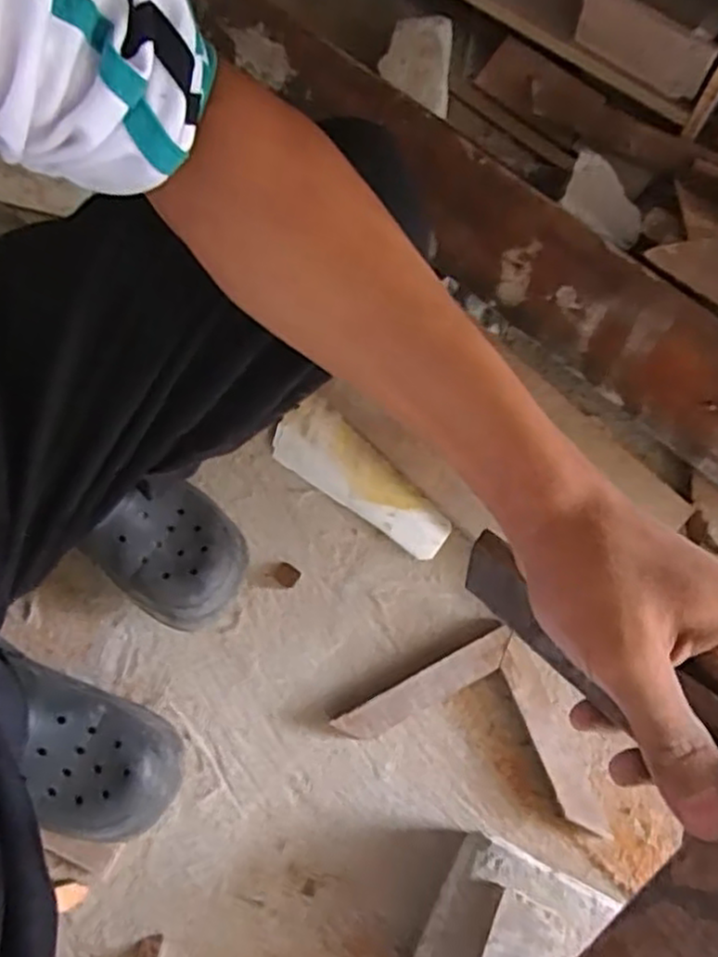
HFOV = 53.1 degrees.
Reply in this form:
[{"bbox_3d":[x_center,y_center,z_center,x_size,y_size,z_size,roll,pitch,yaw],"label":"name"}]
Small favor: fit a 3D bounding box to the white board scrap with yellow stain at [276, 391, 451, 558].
[{"bbox_3d":[0.000,0.005,0.730,0.203,0.013,0.073,43,79,11],"label":"white board scrap with yellow stain"}]

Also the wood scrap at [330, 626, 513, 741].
[{"bbox_3d":[0.064,0.196,0.671,0.178,0.029,0.033,-26,75,-7],"label":"wood scrap"}]

